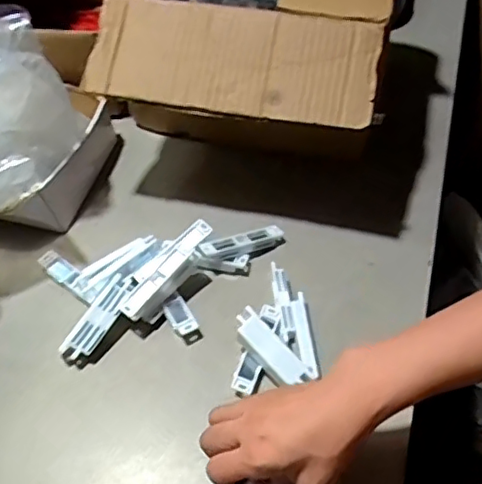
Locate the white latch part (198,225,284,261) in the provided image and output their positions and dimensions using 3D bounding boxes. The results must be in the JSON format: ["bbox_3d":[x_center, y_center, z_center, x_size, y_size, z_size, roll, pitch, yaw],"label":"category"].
[{"bbox_3d":[0.000,0.000,0.661,0.098,0.010,0.025,-16,54,-27],"label":"white latch part"}]

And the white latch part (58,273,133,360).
[{"bbox_3d":[-0.138,0.074,0.596,0.030,0.009,0.091,27,71,20],"label":"white latch part"}]

